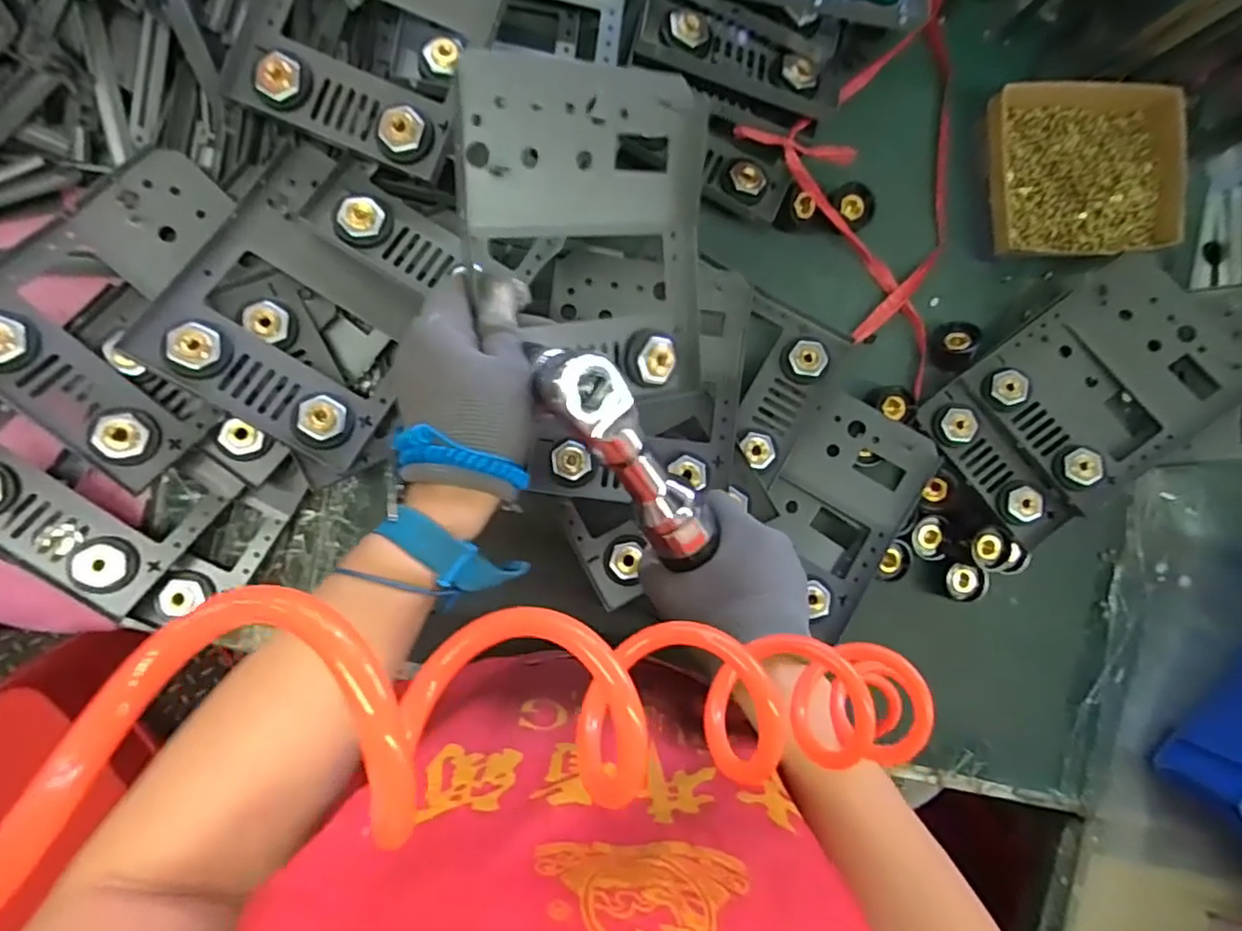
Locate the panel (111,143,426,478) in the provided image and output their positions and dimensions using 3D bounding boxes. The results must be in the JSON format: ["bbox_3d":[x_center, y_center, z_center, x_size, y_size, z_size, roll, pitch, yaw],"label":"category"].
[{"bbox_3d":[-0.207,-0.111,0.443,0.154,0.051,0.176,32,87,-9],"label":"panel"}]

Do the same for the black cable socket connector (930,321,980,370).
[{"bbox_3d":[0.290,-0.104,0.572,0.034,0.033,0.040,-3,93,-9],"label":"black cable socket connector"}]

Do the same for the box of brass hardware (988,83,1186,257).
[{"bbox_3d":[0.405,-0.259,0.576,0.183,0.030,0.142,-3,93,-9],"label":"box of brass hardware"}]

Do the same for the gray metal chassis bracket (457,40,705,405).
[{"bbox_3d":[-0.023,-0.131,0.385,0.155,0.040,0.178,-5,107,-33],"label":"gray metal chassis bracket"}]

